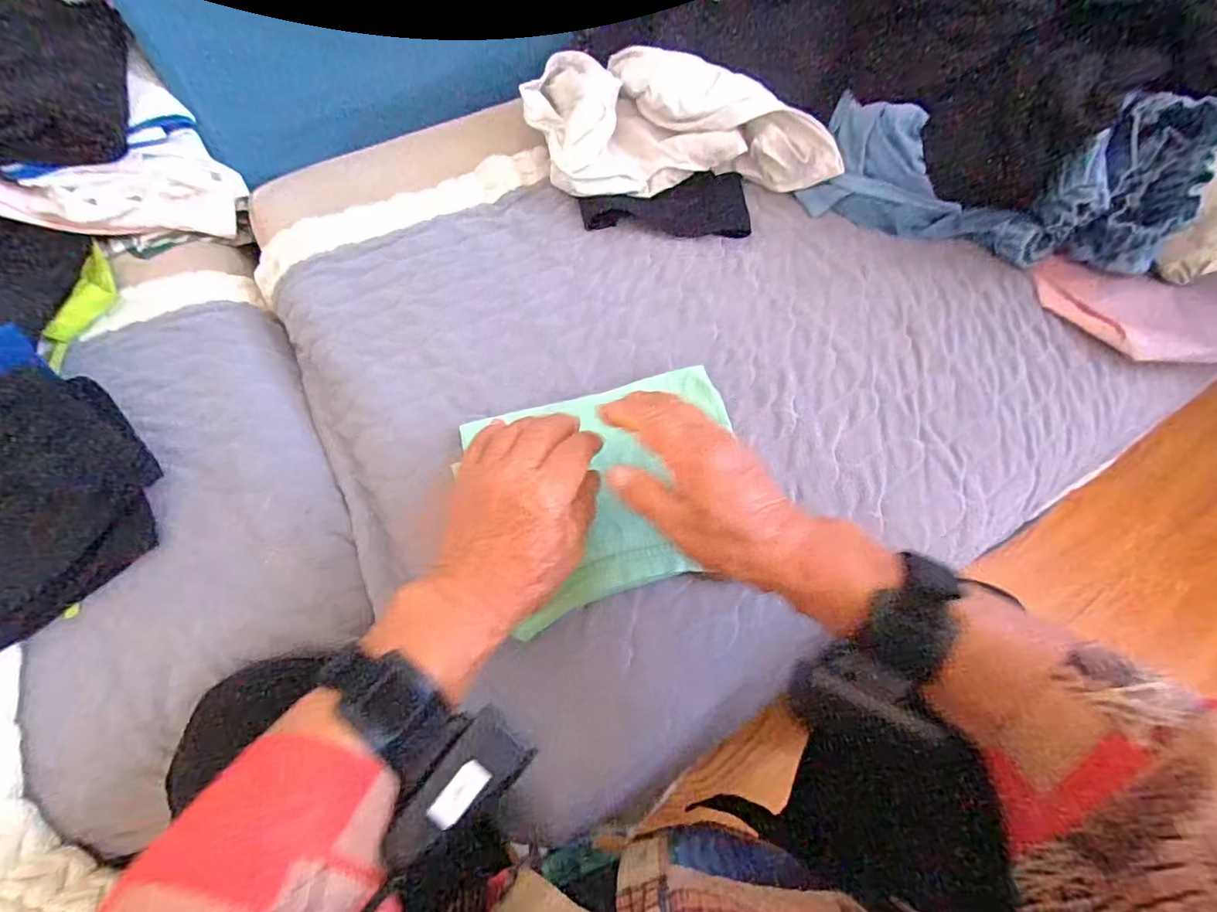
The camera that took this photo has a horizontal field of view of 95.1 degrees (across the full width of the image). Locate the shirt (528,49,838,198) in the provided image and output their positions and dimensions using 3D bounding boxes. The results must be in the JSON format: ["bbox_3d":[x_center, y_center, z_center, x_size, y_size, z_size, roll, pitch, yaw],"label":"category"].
[{"bbox_3d":[0.063,-0.332,0.550,0.273,0.073,0.165,-6,63,-5],"label":"shirt"}]

